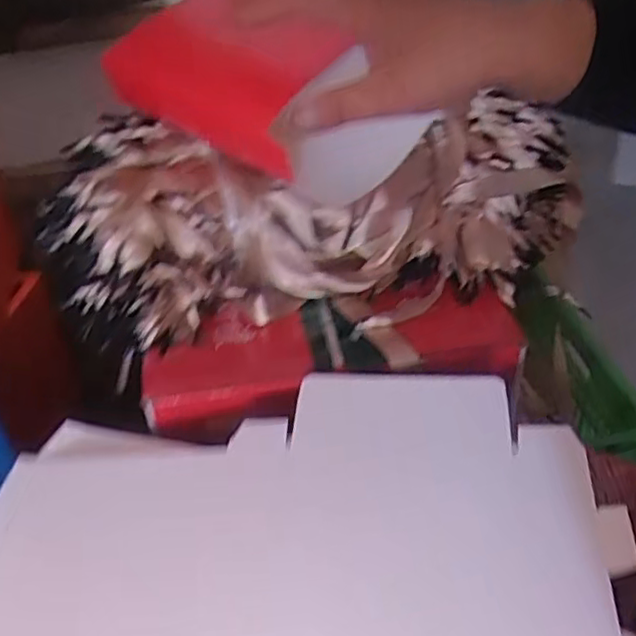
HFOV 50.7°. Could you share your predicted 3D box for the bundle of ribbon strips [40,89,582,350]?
[{"bbox_3d":[0.005,-0.111,0.544,0.415,0.130,0.225,-6,36,-2],"label":"bundle of ribbon strips"}]

